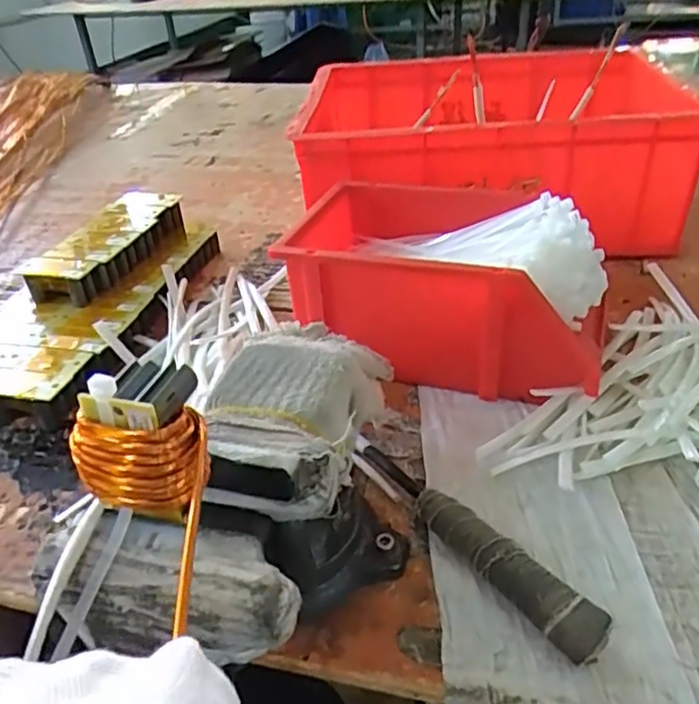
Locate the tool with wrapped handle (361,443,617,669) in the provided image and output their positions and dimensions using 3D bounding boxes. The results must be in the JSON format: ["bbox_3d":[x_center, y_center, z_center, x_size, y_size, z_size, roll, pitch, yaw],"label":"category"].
[{"bbox_3d":[0.065,0.104,0.389,0.023,0.029,0.196,-24,39,-25],"label":"tool with wrapped handle"}]

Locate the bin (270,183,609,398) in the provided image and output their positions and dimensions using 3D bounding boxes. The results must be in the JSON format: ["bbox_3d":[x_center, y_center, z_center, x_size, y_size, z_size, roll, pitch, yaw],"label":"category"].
[{"bbox_3d":[0.081,-0.054,0.534,0.239,0.114,0.156,8,37,19],"label":"bin"}]

